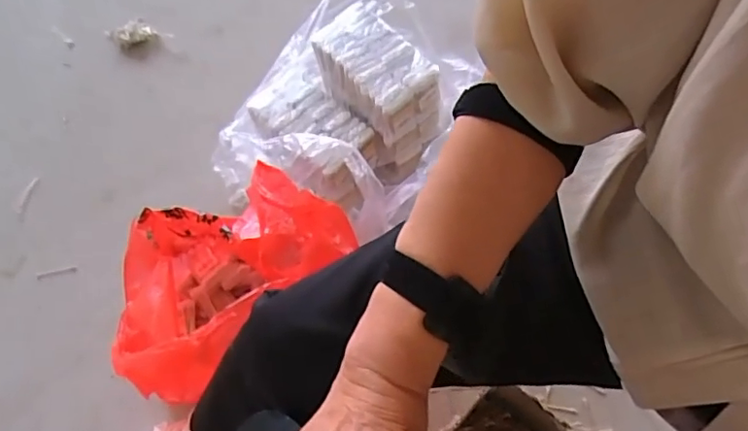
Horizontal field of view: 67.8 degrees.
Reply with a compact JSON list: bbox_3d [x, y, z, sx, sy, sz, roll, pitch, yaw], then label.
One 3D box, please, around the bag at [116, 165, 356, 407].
[{"bbox_3d":[-0.229,0.083,0.818,0.335,0.196,0.258,-40,67,-16],"label":"bag"}]

